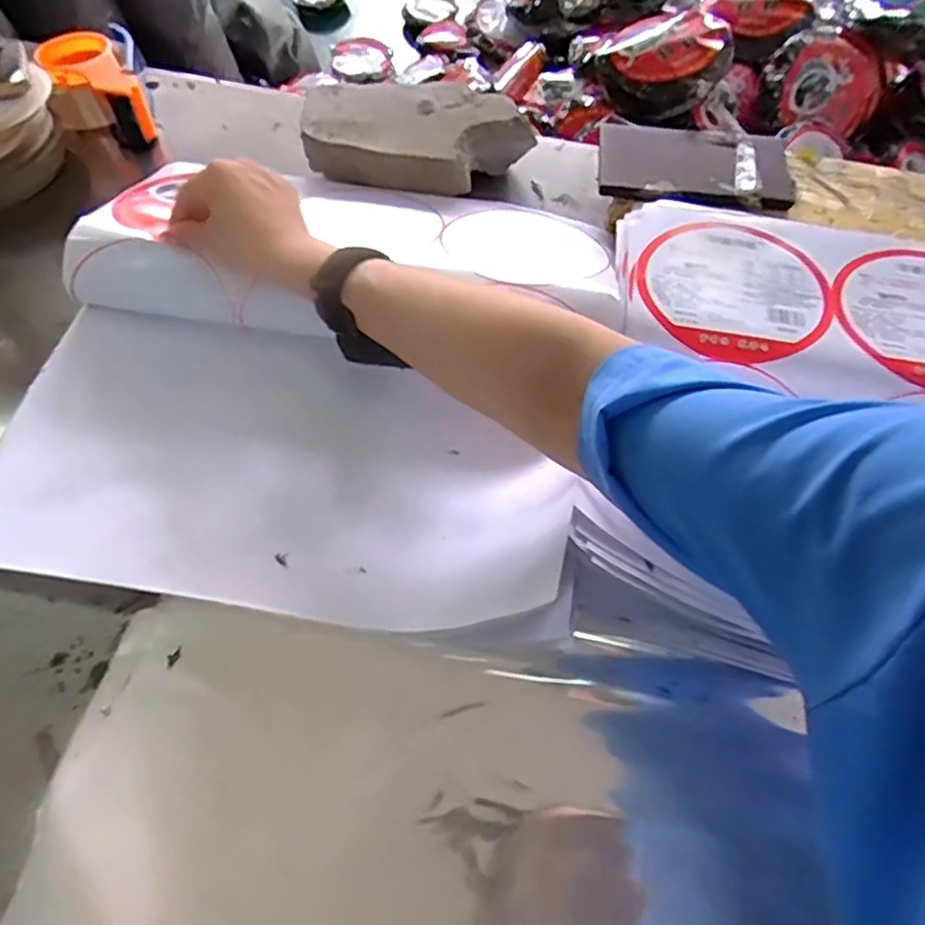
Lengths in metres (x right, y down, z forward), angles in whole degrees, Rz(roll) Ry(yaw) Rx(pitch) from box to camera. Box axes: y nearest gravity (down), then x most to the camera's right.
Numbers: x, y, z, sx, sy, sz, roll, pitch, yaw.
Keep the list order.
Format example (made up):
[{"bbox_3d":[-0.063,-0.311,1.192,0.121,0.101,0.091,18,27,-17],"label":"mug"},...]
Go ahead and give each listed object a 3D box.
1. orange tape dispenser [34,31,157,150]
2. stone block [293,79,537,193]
[{"bbox_3d":[-0.394,-0.396,0.726,0.089,0.057,0.143,-29,63,-16],"label":"orange tape dispenser"},{"bbox_3d":[-0.049,-0.333,0.693,0.225,0.047,0.122,15,60,9],"label":"stone block"}]

